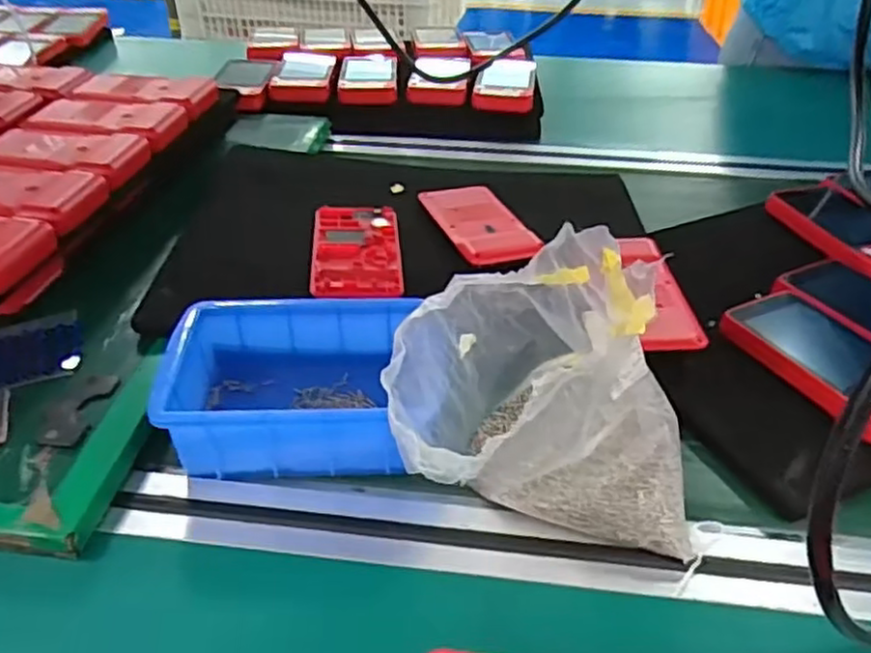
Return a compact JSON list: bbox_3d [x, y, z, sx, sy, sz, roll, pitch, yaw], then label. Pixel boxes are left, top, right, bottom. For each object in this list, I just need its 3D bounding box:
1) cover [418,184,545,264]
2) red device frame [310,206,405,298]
[{"bbox_3d":[0.034,-0.080,0.550,0.061,0.011,0.123,-12,42,-16],"label":"cover"},{"bbox_3d":[-0.057,-0.057,0.514,0.062,0.009,0.123,-2,40,-5],"label":"red device frame"}]

